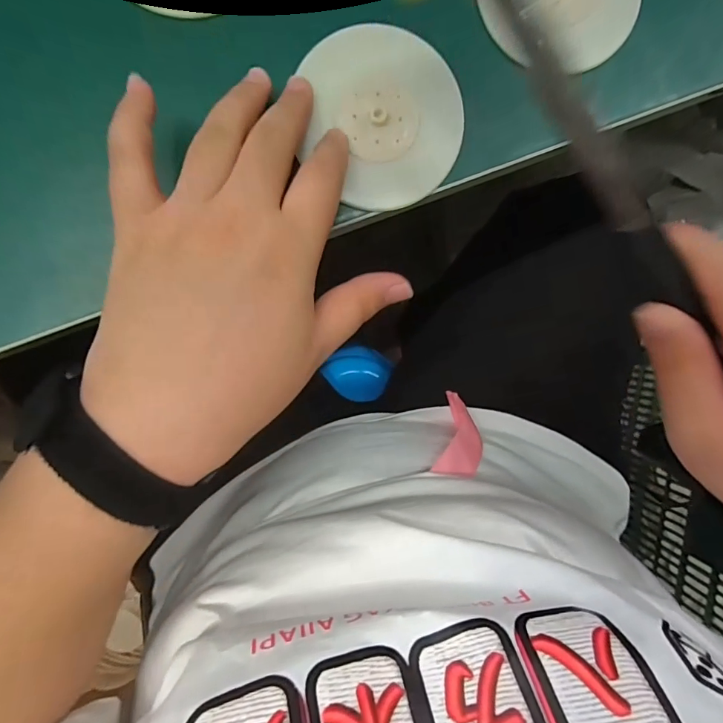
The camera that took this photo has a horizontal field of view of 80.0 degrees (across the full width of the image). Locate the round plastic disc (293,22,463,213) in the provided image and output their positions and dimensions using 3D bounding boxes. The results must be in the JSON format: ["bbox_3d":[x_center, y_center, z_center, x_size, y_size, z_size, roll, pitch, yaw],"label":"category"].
[{"bbox_3d":[0.012,-0.121,0.216,0.076,0.005,0.083,-1,96,-7],"label":"round plastic disc"}]

